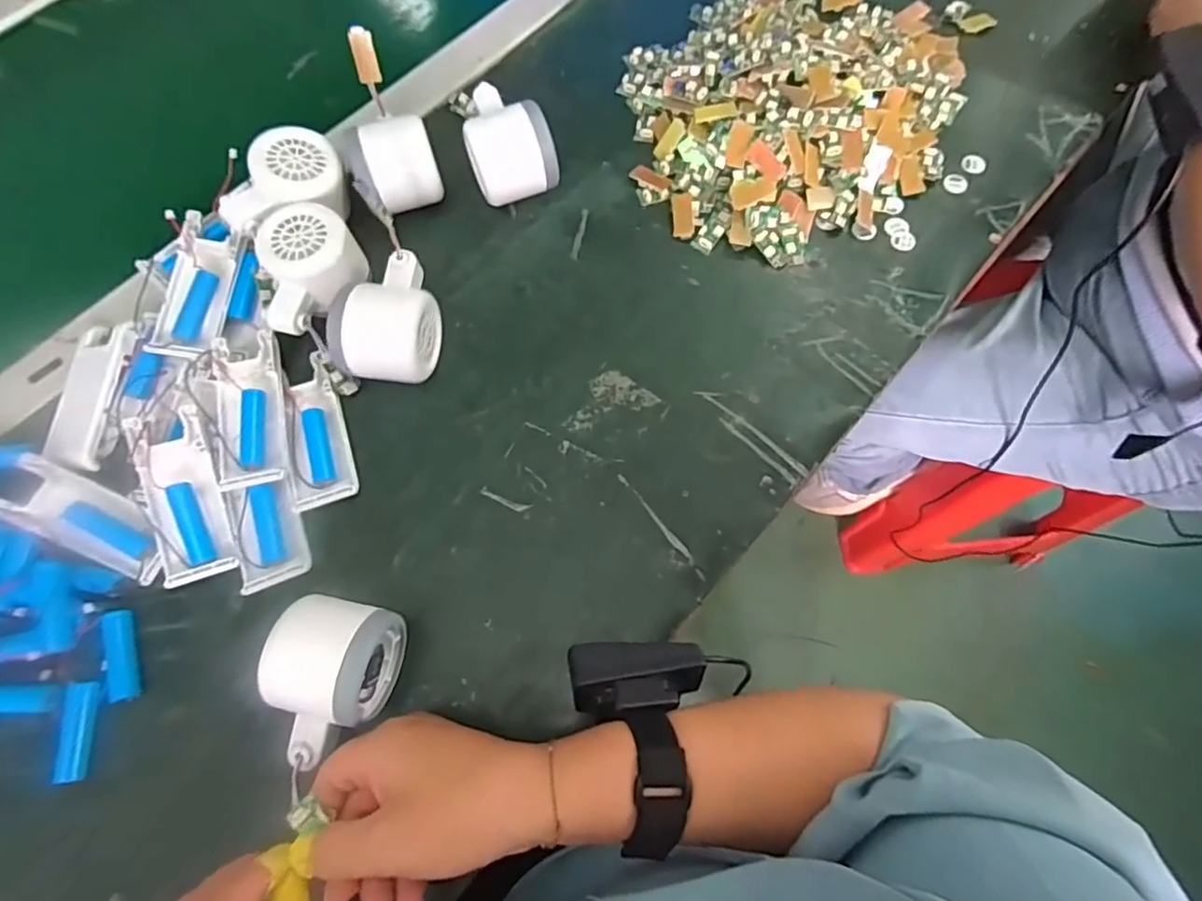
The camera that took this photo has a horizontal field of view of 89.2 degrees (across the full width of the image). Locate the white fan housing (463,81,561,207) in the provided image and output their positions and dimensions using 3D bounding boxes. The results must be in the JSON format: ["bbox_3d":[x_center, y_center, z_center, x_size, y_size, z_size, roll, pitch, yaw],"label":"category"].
[{"bbox_3d":[-0.068,-0.221,0.444,0.060,0.055,0.073,-18,72,-6],"label":"white fan housing"}]

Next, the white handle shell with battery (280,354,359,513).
[{"bbox_3d":[-0.184,-0.011,0.395,0.037,0.020,0.094,-16,72,-5],"label":"white handle shell with battery"}]

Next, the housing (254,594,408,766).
[{"bbox_3d":[-0.144,0.121,0.321,0.054,0.049,0.081,11,71,4],"label":"housing"}]

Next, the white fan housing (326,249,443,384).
[{"bbox_3d":[-0.134,-0.082,0.395,0.052,0.061,0.083,9,71,3],"label":"white fan housing"}]

